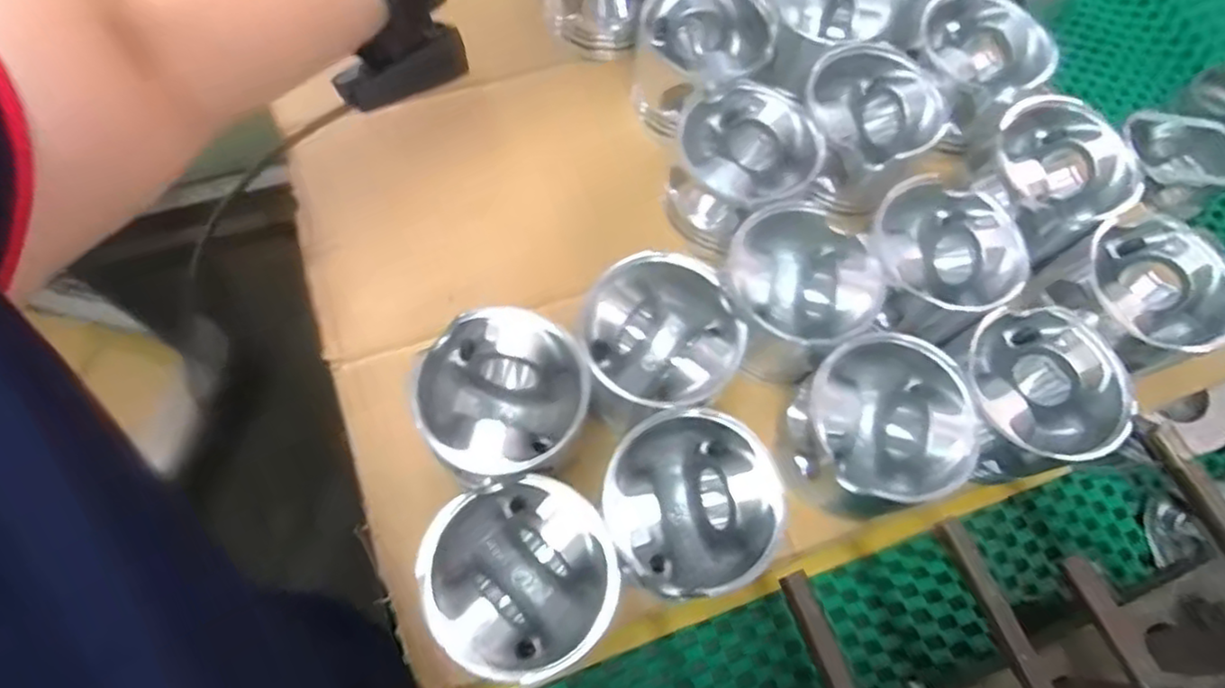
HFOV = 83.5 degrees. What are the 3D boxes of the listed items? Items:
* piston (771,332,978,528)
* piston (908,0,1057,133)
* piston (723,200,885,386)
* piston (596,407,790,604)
[{"bbox_3d":[0.149,0.047,0.384,0.103,0.065,0.089,-27,72,-13],"label":"piston"},{"bbox_3d":[0.258,-0.199,0.489,0.097,0.050,0.106,-5,61,-5],"label":"piston"},{"bbox_3d":[0.109,-0.028,0.417,0.087,0.072,0.087,1,68,-2],"label":"piston"},{"bbox_3d":[0.039,0.086,0.357,0.085,0.060,0.083,1,68,-2],"label":"piston"}]

